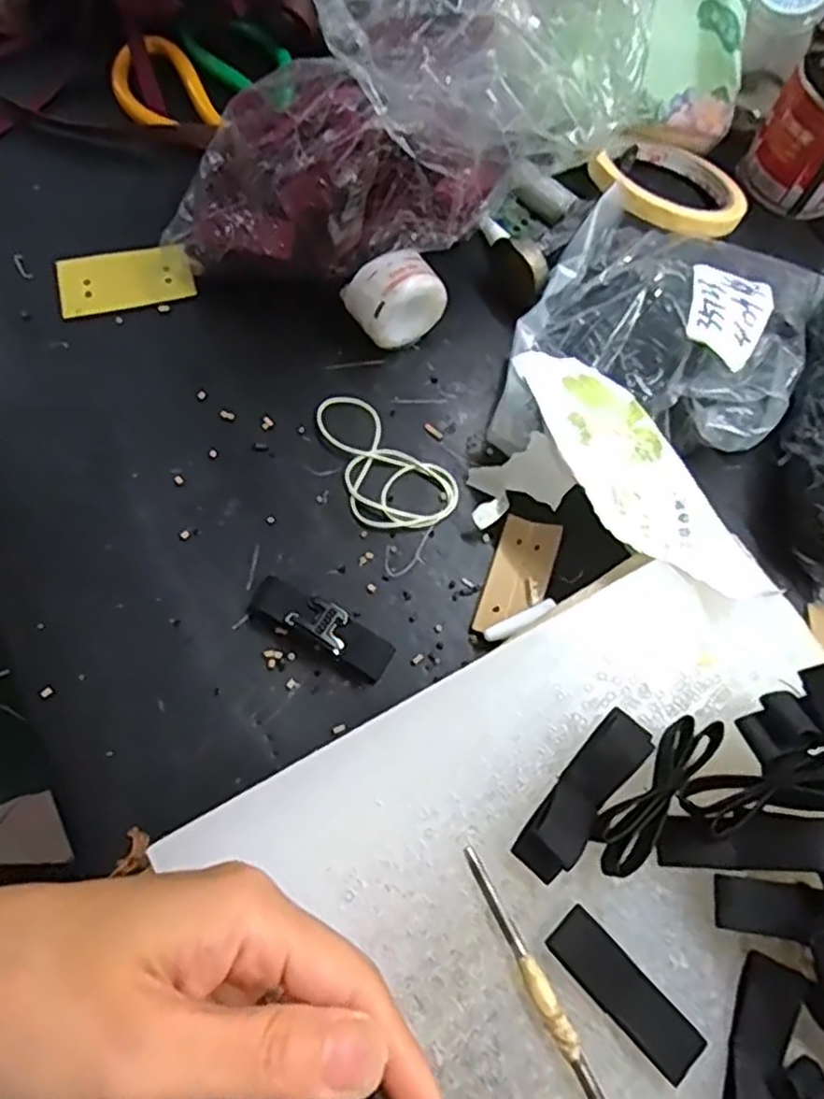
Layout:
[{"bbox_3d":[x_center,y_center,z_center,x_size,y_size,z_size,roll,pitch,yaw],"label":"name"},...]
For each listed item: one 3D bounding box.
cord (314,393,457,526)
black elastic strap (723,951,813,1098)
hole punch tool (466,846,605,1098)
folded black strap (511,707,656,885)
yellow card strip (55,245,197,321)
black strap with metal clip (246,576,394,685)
[{"bbox_3d":[-0.018,-0.040,0.361,0.083,0.010,0.048,41,70,11],"label":"cord"},{"bbox_3d":[0.114,0.165,0.240,0.018,0.010,0.056,21,68,3],"label":"black elastic strap"},{"bbox_3d":[0.042,0.145,0.243,0.007,0.008,0.094,-25,72,-14],"label":"hole punch tool"},{"bbox_3d":[0.062,0.087,0.262,0.018,0.017,0.063,40,70,10],"label":"folded black strap"},{"bbox_3d":[-0.150,-0.141,0.387,0.066,0.005,0.033,-14,77,-14],"label":"yellow card strip"},{"bbox_3d":[-0.039,0.034,0.324,0.066,0.015,0.020,30,70,-3],"label":"black strap with metal clip"}]

